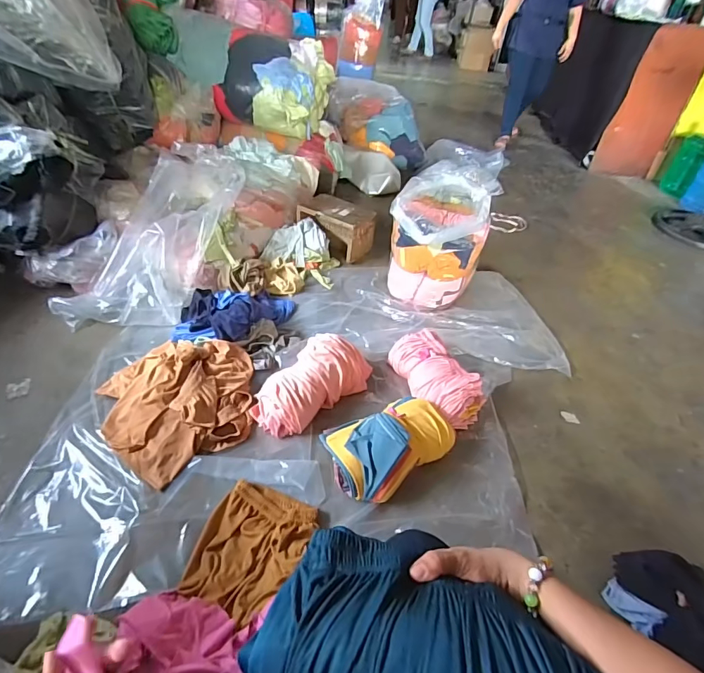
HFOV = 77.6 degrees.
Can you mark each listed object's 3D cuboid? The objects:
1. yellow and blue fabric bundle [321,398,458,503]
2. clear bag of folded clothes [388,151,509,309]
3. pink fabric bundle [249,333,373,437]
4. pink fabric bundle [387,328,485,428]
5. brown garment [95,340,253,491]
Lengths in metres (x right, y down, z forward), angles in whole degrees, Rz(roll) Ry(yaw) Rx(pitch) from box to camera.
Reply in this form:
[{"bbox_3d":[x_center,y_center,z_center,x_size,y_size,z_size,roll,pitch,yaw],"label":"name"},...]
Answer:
[{"bbox_3d":[0.109,0.281,1.170,0.339,0.126,0.229,-13,45,-21],"label":"yellow and blue fabric bundle"},{"bbox_3d":[0.356,-0.414,1.800,0.342,0.327,0.521,16,44,11],"label":"clear bag of folded clothes"},{"bbox_3d":[-0.114,0.132,1.310,0.375,0.127,0.168,-32,55,-34],"label":"pink fabric bundle"},{"bbox_3d":[0.261,0.115,1.369,0.185,0.126,0.345,-20,49,-26],"label":"pink fabric bundle"},{"bbox_3d":[-0.482,0.171,1.238,0.404,0.083,0.431,-12,46,-19],"label":"brown garment"}]

